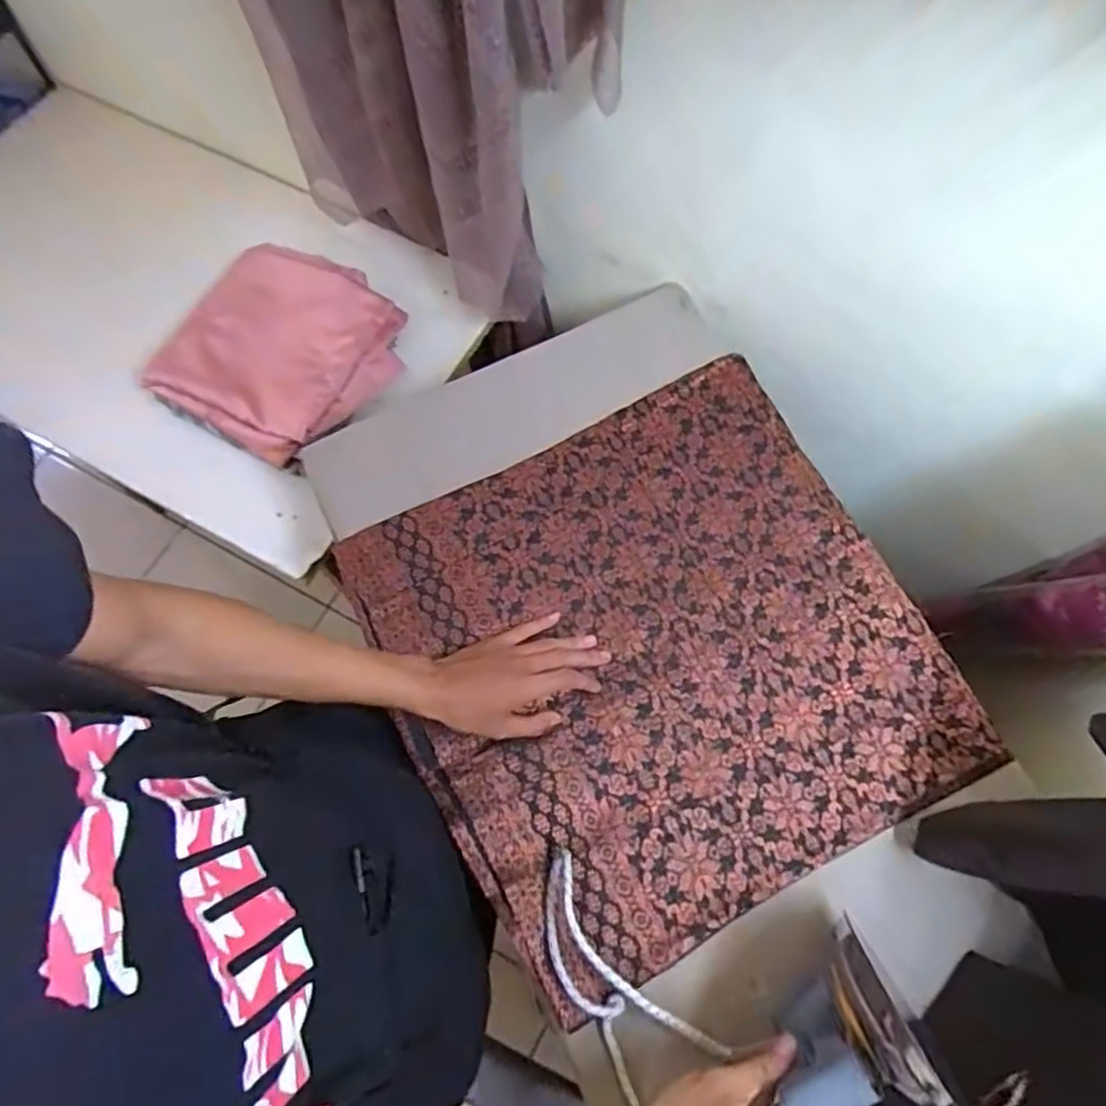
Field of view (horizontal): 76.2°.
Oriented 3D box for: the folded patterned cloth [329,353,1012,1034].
[{"bbox_3d":[0.099,0.083,0.666,0.469,0.014,0.461,-25,72,-11],"label":"folded patterned cloth"}]

